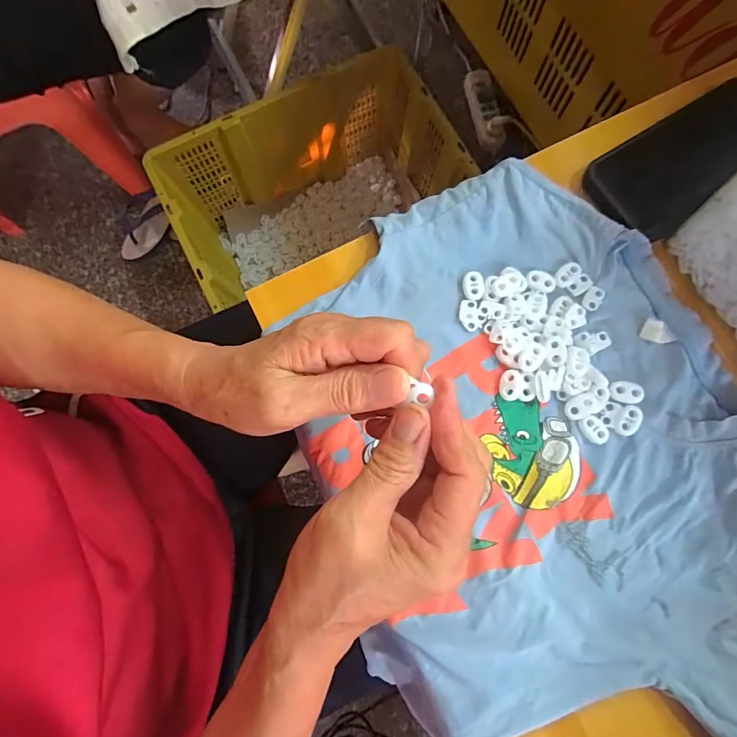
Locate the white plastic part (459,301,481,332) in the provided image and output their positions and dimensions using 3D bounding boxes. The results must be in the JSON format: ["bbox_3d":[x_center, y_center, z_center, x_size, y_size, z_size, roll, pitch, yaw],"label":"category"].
[{"bbox_3d":[0.077,-0.040,0.315,0.015,0.004,0.023,-6,80,-1],"label":"white plastic part"}]

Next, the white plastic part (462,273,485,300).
[{"bbox_3d":[0.080,-0.063,0.316,0.016,0.004,0.021,-4,80,0],"label":"white plastic part"}]

